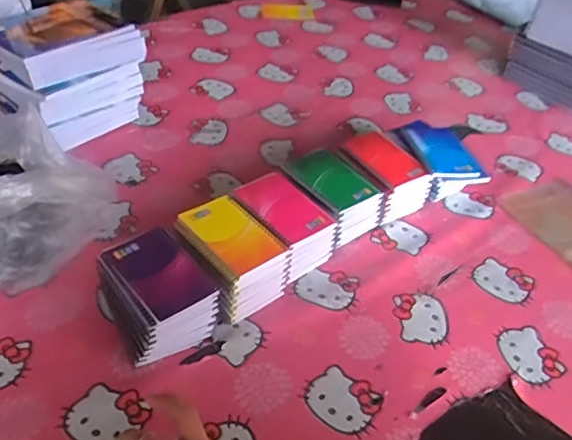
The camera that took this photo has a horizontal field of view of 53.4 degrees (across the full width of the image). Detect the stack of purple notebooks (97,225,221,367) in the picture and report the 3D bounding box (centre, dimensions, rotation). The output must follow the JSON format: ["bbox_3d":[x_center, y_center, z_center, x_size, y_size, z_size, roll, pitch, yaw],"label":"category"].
[{"bbox_3d":[-0.149,0.088,0.674,0.101,0.086,0.120,-21,48,-29],"label":"stack of purple notebooks"}]

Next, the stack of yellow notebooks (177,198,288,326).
[{"bbox_3d":[-0.072,0.047,0.732,0.096,0.088,0.133,-28,52,-34],"label":"stack of yellow notebooks"}]

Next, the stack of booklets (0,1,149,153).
[{"bbox_3d":[-0.366,-0.238,0.951,0.167,0.172,0.211,27,45,23],"label":"stack of booklets"}]

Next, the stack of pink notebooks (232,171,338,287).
[{"bbox_3d":[-0.005,0.009,0.792,0.096,0.076,0.135,-28,51,-34],"label":"stack of pink notebooks"}]

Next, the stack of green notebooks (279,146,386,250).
[{"bbox_3d":[0.072,-0.035,0.837,0.097,0.096,0.119,-23,49,-30],"label":"stack of green notebooks"}]

